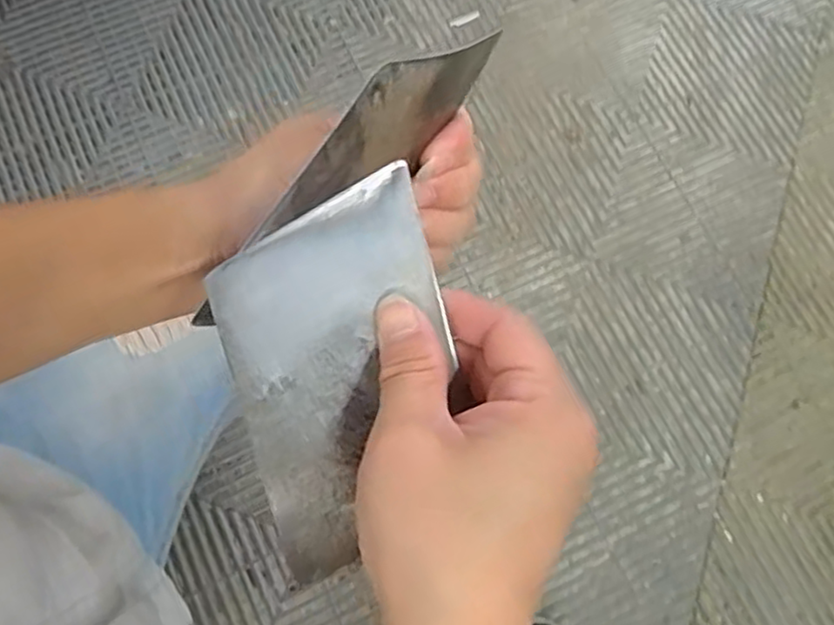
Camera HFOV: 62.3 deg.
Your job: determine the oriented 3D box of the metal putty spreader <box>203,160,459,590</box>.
[{"bbox_3d":[-0.023,0.022,0.234,0.072,0.004,0.123,-16,99,-11],"label":"metal putty spreader"}]

